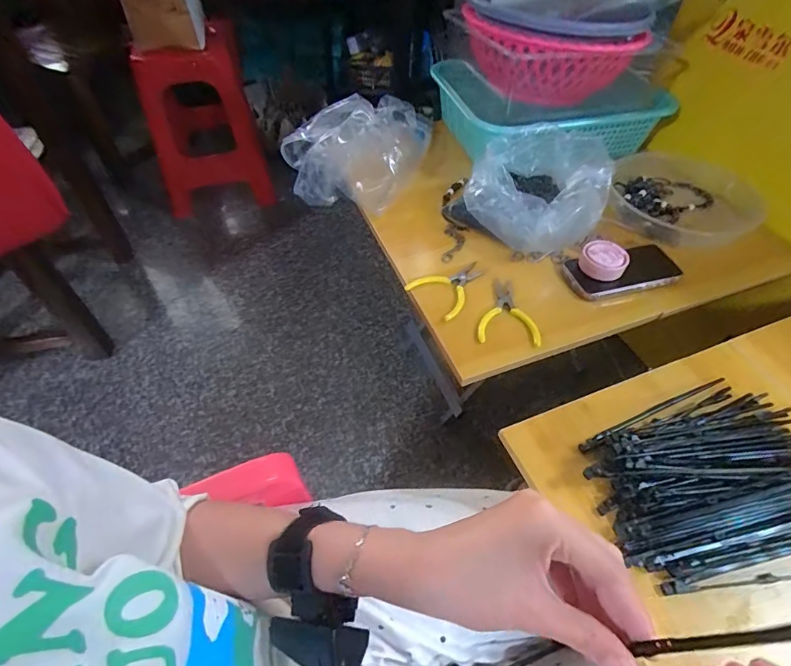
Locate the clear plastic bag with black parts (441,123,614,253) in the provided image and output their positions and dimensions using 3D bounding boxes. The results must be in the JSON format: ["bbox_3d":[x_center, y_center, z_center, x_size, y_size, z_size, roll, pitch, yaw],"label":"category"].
[{"bbox_3d":[0.226,-0.212,0.659,0.237,0.093,0.176,-24,55,-19],"label":"clear plastic bag with black parts"}]

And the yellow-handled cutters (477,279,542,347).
[{"bbox_3d":[0.142,-0.031,0.569,0.074,0.007,0.112,2,51,0],"label":"yellow-handled cutters"}]

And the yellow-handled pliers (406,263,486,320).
[{"bbox_3d":[0.077,-0.068,0.600,0.080,0.010,0.104,38,60,26],"label":"yellow-handled pliers"}]

